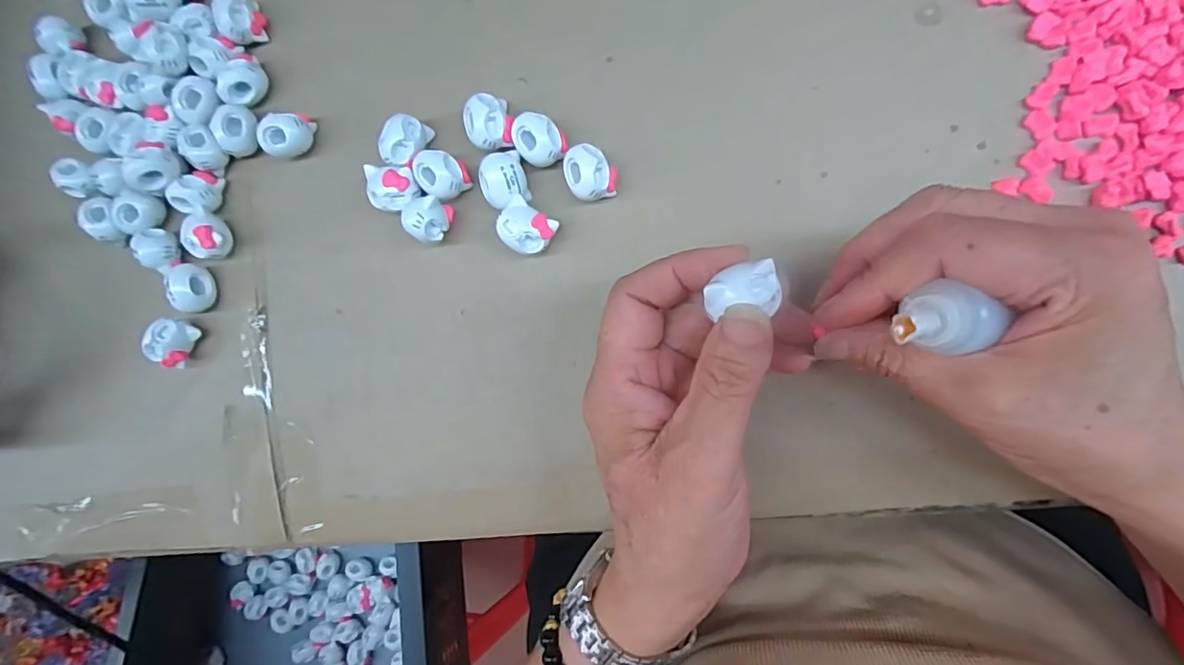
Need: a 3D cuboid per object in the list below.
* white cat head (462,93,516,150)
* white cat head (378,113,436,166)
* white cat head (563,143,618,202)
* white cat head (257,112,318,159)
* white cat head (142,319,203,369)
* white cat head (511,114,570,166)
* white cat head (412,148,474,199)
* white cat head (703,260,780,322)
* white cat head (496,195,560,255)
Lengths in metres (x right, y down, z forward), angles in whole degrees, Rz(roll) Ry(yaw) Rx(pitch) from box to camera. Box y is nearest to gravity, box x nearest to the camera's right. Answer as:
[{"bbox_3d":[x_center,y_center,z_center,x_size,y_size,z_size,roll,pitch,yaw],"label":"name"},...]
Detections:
[{"bbox_3d":[-0.049,-0.100,0.264,0.020,0.022,0.025,-17,88,10],"label":"white cat head"},{"bbox_3d":[-0.092,-0.094,0.271,0.017,0.020,0.025,25,95,8],"label":"white cat head"},{"bbox_3d":[-0.001,-0.074,0.257,0.022,0.022,0.025,-31,86,9],"label":"white cat head"},{"bbox_3d":[-0.157,-0.101,0.283,0.024,0.020,0.017,-27,86,9],"label":"white cat head"},{"bbox_3d":[-0.224,0.006,0.290,0.014,0.020,0.024,30,96,8],"label":"white cat head"},{"bbox_3d":[-0.025,-0.091,0.261,0.025,0.021,0.021,32,96,8],"label":"white cat head"},{"bbox_3d":[-0.074,-0.077,0.266,0.024,0.019,0.021,27,95,8],"label":"white cat head"},{"bbox_3d":[0.051,-0.014,0.185,0.024,0.012,0.017,-11,89,10],"label":"white cat head"},{"bbox_3d":[-0.031,-0.049,0.263,0.024,0.022,0.021,33,96,8],"label":"white cat head"}]

